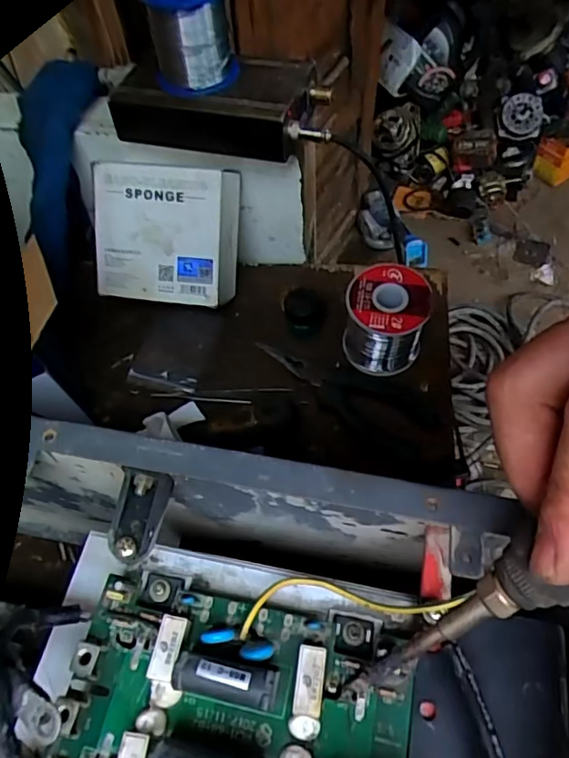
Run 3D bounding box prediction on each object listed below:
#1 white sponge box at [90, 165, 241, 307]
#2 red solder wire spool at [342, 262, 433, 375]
[{"bbox_3d":[-0.089,-0.114,0.434,0.106,0.102,0.045,6,25,1],"label":"white sponge box"},{"bbox_3d":[0.077,-0.042,0.428,0.059,0.074,0.055,-2,58,2],"label":"red solder wire spool"}]

